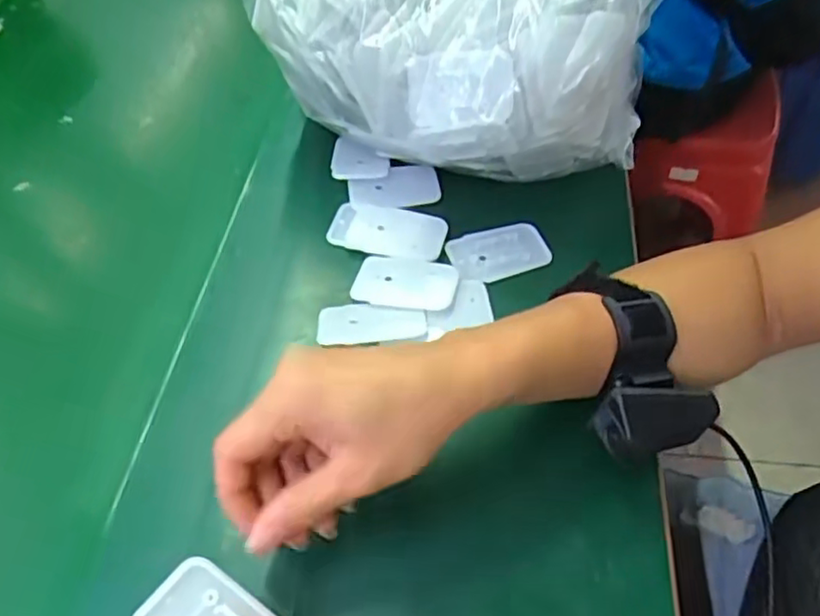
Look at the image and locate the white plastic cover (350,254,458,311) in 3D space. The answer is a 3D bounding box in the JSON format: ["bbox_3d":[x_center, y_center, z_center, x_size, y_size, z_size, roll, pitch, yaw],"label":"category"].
[{"bbox_3d":[-0.003,-0.016,0.444,0.068,0.009,0.045,9,53,10],"label":"white plastic cover"}]

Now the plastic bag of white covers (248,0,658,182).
[{"bbox_3d":[0.026,-0.186,0.450,0.277,0.190,0.157,5,52,7],"label":"plastic bag of white covers"}]

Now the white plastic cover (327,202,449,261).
[{"bbox_3d":[-0.017,-0.057,0.469,0.082,0.004,0.042,15,54,14],"label":"white plastic cover"}]

